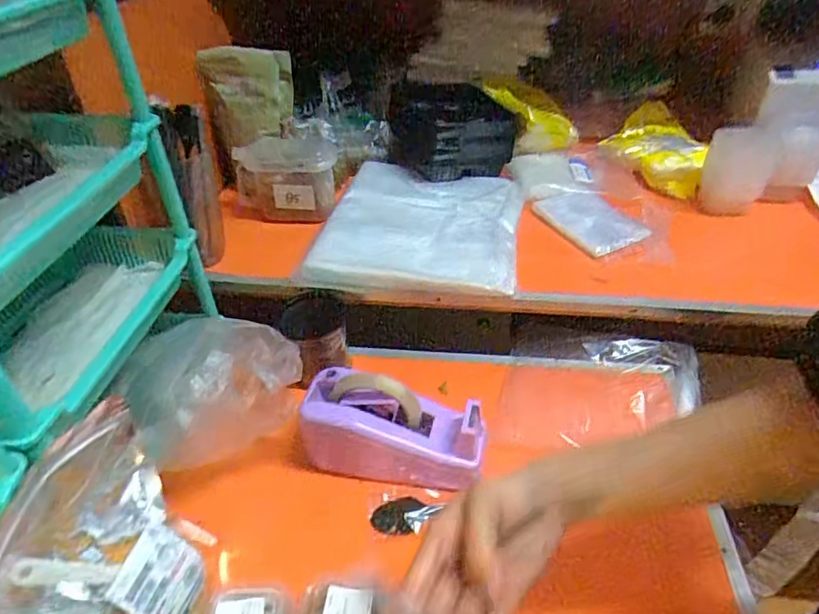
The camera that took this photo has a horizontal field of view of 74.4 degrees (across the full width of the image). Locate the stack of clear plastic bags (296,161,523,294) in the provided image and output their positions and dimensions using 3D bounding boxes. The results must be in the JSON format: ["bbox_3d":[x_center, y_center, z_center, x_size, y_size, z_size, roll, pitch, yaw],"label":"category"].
[{"bbox_3d":[0.018,-0.123,0.785,0.270,0.042,0.269,5,39,9],"label":"stack of clear plastic bags"}]

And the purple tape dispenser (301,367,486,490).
[{"bbox_3d":[-0.015,0.128,0.584,0.193,0.088,0.076,6,40,10],"label":"purple tape dispenser"}]

